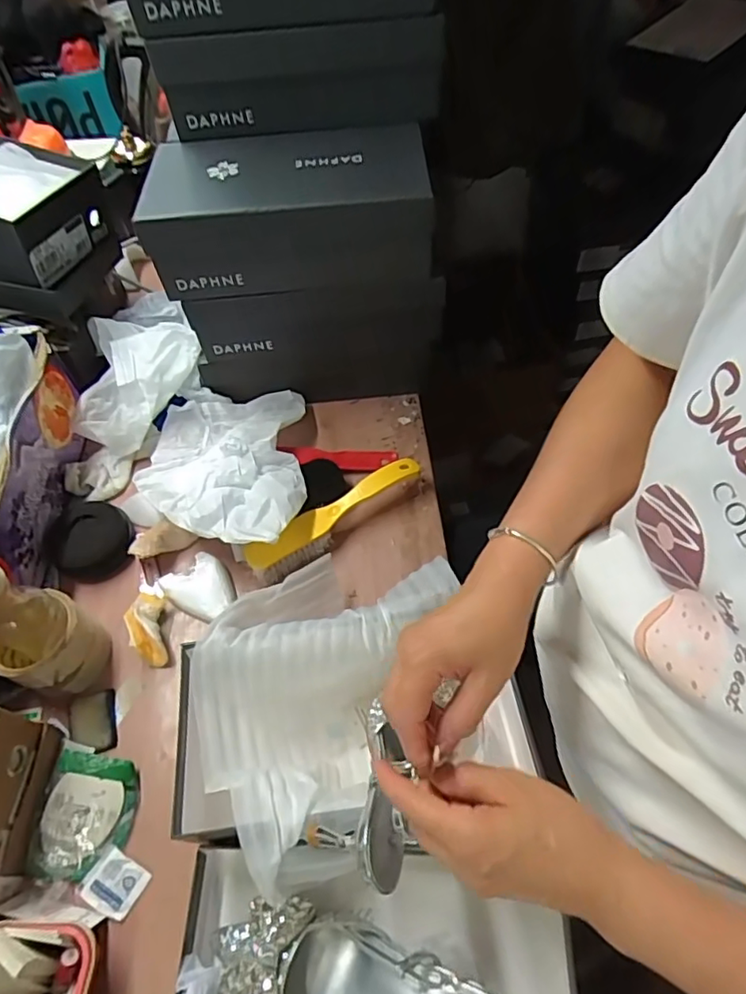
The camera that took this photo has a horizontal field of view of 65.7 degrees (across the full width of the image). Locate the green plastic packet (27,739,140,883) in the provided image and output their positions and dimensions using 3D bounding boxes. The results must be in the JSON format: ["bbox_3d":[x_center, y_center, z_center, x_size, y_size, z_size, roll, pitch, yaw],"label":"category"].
[{"bbox_3d":[-0.264,0.287,0.531,0.083,0.021,0.108,1,57,5],"label":"green plastic packet"}]

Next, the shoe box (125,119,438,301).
[{"bbox_3d":[-0.088,-0.313,0.635,0.288,0.094,0.184,-3,56,2],"label":"shoe box"}]

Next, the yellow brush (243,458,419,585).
[{"bbox_3d":[-0.043,0.019,0.676,0.227,0.044,0.044,-33,61,-17],"label":"yellow brush"}]

